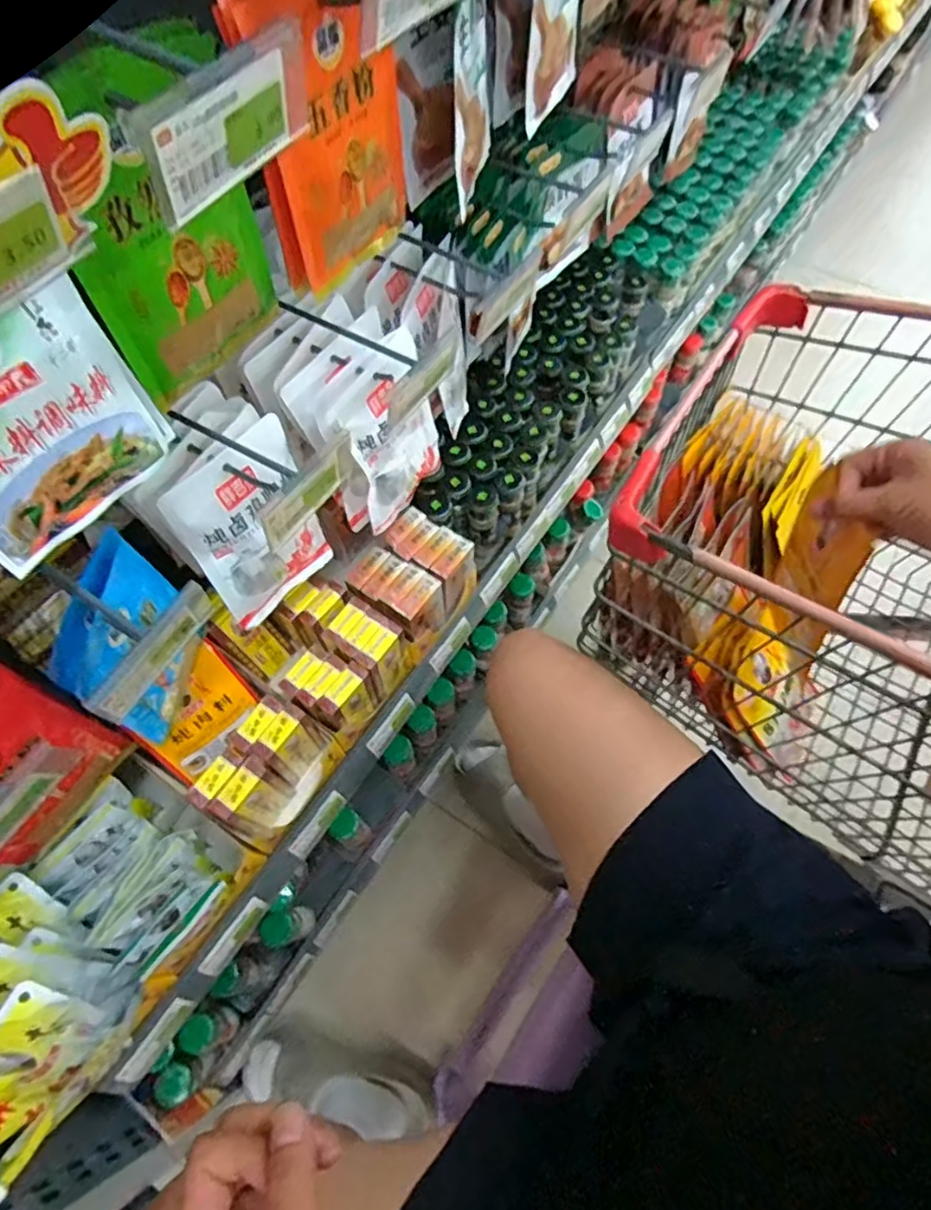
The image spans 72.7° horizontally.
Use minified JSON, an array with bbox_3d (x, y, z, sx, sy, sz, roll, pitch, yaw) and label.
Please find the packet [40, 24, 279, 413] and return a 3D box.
[{"bbox_3d":[-0.173,-0.216,0.368,0.026,0.162,0.120,33,67,16],"label":"packet"}]

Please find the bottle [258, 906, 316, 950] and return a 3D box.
[{"bbox_3d":[-0.223,0.406,0.800,0.048,0.105,0.034,-32,67,-16],"label":"bottle"}]

